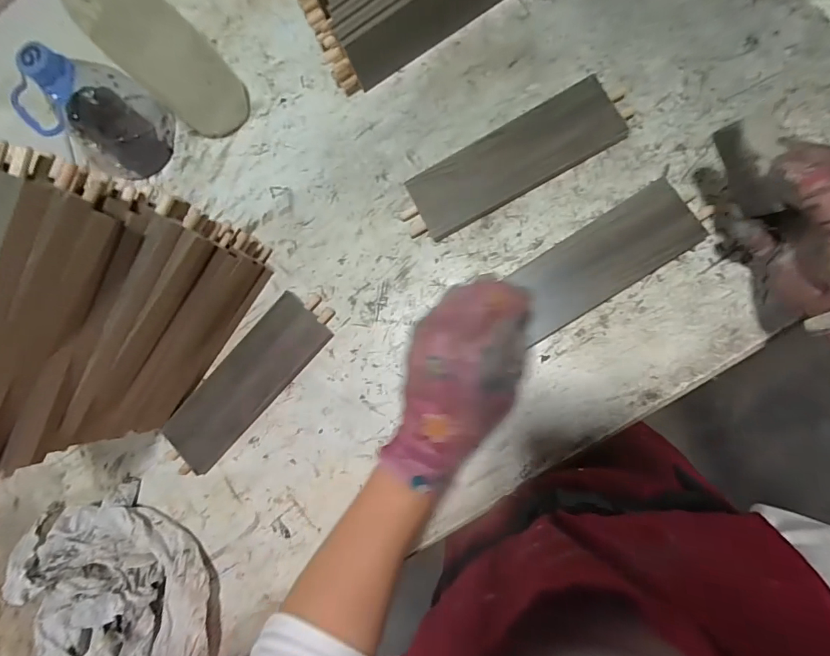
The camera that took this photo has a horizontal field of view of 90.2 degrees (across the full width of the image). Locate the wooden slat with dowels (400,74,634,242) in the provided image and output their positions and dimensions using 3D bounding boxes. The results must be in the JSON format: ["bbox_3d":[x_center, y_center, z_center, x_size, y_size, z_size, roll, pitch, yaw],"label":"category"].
[{"bbox_3d":[0.089,-0.156,0.393,0.212,0.022,0.065,-28,82,5],"label":"wooden slat with dowels"}]

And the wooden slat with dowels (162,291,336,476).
[{"bbox_3d":[-0.175,0.057,0.426,0.066,0.017,0.225,44,92,10],"label":"wooden slat with dowels"}]

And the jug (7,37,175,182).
[{"bbox_3d":[-0.327,-0.218,0.418,0.083,0.128,0.098,31,90,10],"label":"jug"}]

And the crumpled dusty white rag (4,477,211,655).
[{"bbox_3d":[-0.297,0.262,0.402,0.174,0.069,0.203,-24,82,6],"label":"crumpled dusty white rag"}]

